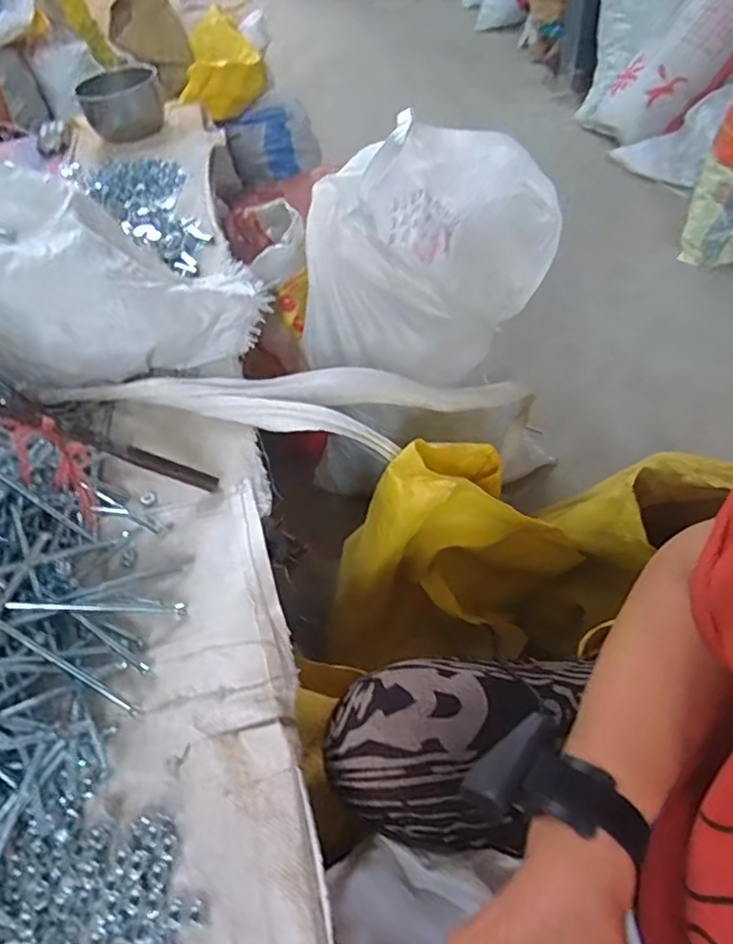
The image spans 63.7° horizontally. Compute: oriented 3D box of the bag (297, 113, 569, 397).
[{"bbox_3d":[0.088,-0.318,0.870,0.345,0.260,0.252,-40,57,-22],"label":"bag"}]

